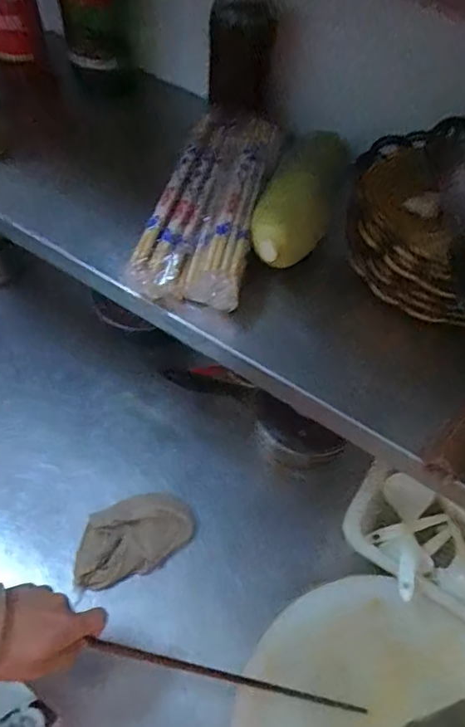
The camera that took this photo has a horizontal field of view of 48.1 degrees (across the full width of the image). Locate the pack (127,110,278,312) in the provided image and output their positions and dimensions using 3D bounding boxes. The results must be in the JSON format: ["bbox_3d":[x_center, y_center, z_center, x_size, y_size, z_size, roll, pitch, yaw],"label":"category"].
[{"bbox_3d":[-0.020,-0.156,0.503,0.092,0.046,0.244,12,56,3],"label":"pack"}]

